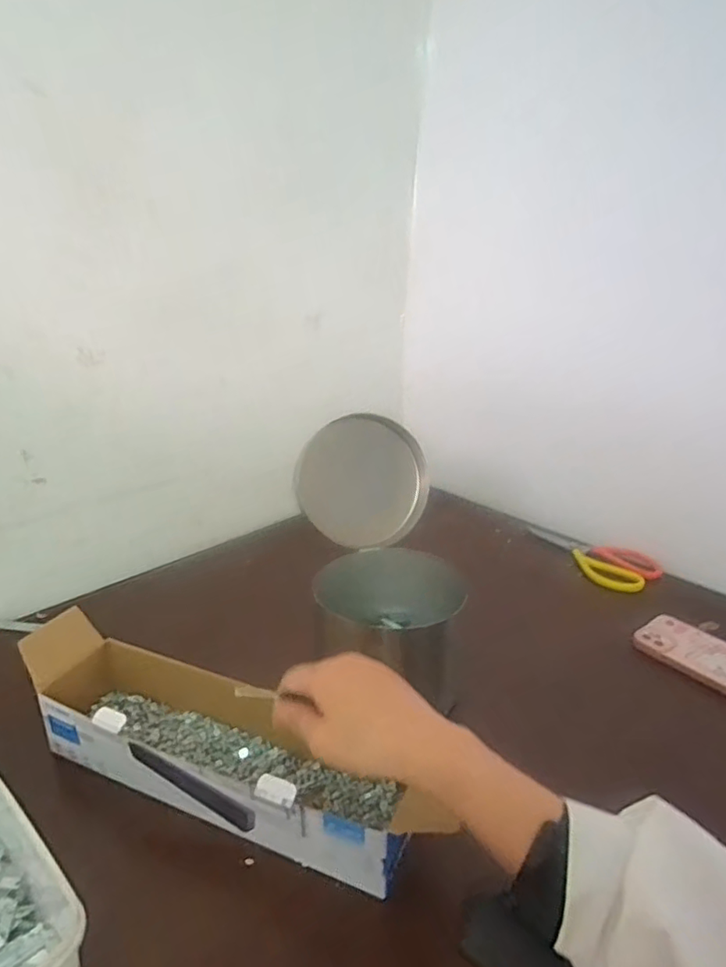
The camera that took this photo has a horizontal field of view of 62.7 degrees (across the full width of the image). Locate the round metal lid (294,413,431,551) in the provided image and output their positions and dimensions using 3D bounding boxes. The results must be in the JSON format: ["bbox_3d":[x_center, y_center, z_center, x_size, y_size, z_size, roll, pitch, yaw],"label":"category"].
[{"bbox_3d":[0.004,0.000,0.673,0.146,0.154,0.012,-31,14,-16],"label":"round metal lid"}]

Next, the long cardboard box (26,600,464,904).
[{"bbox_3d":[-0.130,0.213,0.510,0.358,0.092,0.101,9,23,21],"label":"long cardboard box"}]

